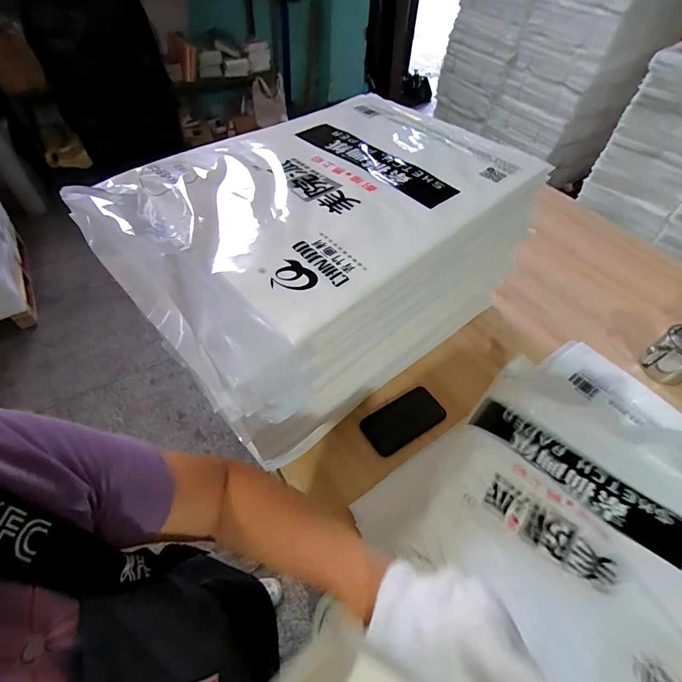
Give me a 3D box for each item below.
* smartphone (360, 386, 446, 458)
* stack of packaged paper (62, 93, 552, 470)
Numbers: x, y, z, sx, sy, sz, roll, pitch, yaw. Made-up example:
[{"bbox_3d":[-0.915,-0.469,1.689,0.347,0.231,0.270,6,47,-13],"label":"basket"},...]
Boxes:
[{"bbox_3d":[0.113,0.144,0.671,0.145,0.013,0.077,-29,68,-15],"label":"smartphone"},{"bbox_3d":[-0.027,-0.139,0.622,0.575,0.287,0.381,-35,60,-27],"label":"stack of packaged paper"}]

